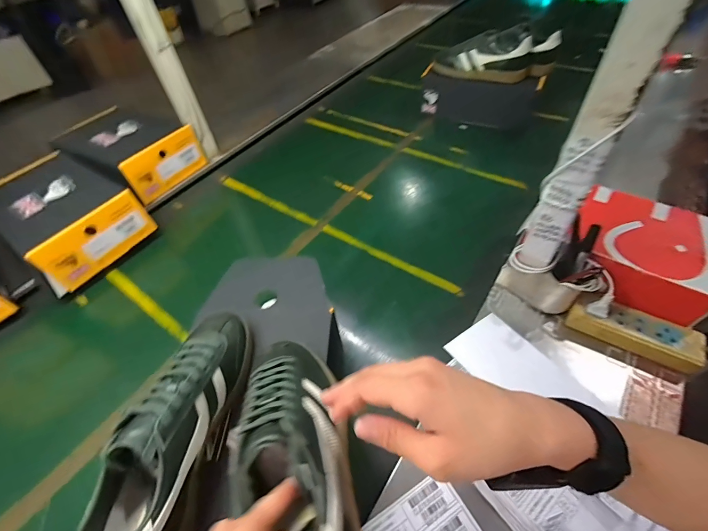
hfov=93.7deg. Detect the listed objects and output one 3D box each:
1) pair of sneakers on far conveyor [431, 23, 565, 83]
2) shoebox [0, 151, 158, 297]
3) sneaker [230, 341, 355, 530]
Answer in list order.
[{"bbox_3d":[0.367,-0.557,0.877,0.301,0.099,0.102,14,54,17],"label":"pair of sneakers on far conveyor"},{"bbox_3d":[-0.600,-0.101,0.692,0.253,0.126,0.225,30,60,26],"label":"shoebox"},{"bbox_3d":[-0.059,0.153,0.295,0.086,0.081,0.247,-17,26,-8],"label":"sneaker"}]

